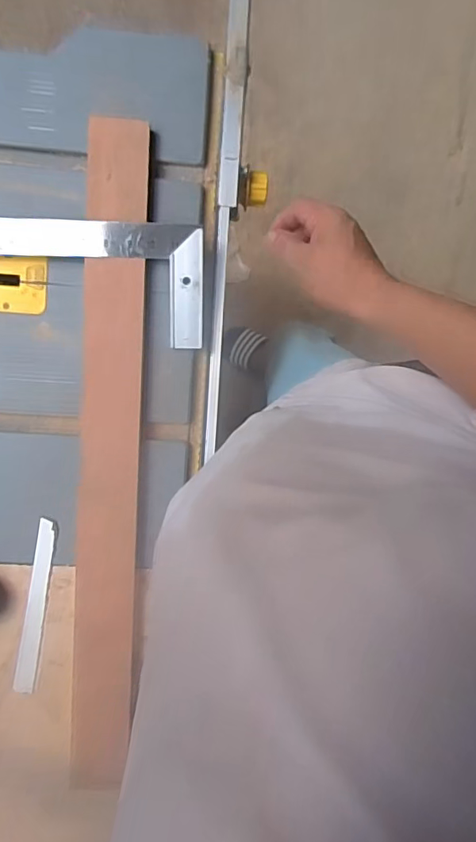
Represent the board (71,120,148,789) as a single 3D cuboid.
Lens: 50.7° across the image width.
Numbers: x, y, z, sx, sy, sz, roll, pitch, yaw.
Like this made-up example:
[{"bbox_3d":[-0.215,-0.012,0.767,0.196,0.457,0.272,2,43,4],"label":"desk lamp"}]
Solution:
[{"bbox_3d":[-0.146,0.047,0.561,0.070,0.016,0.729,2,93,-5],"label":"board"}]

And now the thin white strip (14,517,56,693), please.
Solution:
[{"bbox_3d":[-0.236,0.218,0.586,0.022,0.005,0.206,10,93,-3],"label":"thin white strip"}]

